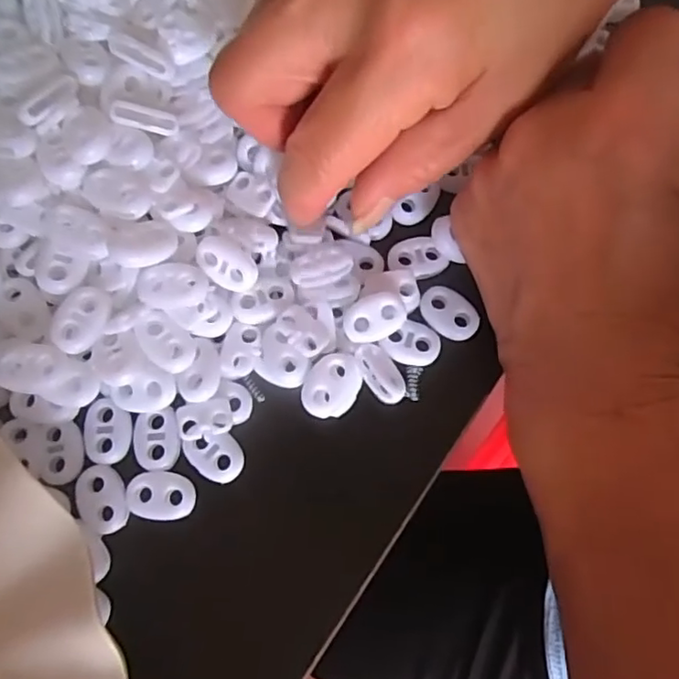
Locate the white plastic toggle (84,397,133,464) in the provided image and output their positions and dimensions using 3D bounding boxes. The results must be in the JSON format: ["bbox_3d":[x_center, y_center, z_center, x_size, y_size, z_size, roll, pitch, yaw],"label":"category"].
[{"bbox_3d":[-0.079,0.031,0.210,0.015,0.004,0.021,-5,75,-2],"label":"white plastic toggle"}]

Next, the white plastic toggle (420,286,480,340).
[{"bbox_3d":[0.039,-0.010,0.220,0.022,0.004,0.014,41,78,9],"label":"white plastic toggle"}]

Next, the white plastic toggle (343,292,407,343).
[{"bbox_3d":[0.012,-0.008,0.212,0.022,0.005,0.015,-20,76,-6],"label":"white plastic toggle"}]

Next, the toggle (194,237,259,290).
[{"bbox_3d":[-0.039,-0.026,0.210,0.020,0.007,0.015,28,102,2],"label":"toggle"}]

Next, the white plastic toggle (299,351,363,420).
[{"bbox_3d":[-0.002,0.016,0.209,0.017,0.006,0.023,34,77,8],"label":"white plastic toggle"}]

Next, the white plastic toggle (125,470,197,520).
[{"bbox_3d":[-0.059,0.052,0.204,0.022,0.004,0.015,3,75,0],"label":"white plastic toggle"}]

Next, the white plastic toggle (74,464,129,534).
[{"bbox_3d":[-0.079,0.053,0.204,0.016,0.004,0.022,-30,77,-8],"label":"white plastic toggle"}]

